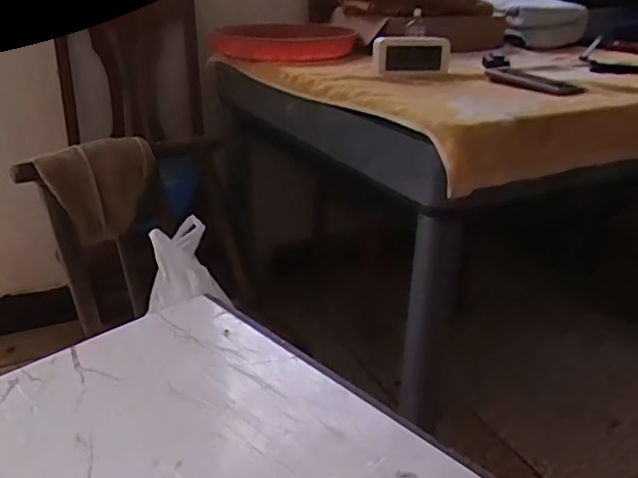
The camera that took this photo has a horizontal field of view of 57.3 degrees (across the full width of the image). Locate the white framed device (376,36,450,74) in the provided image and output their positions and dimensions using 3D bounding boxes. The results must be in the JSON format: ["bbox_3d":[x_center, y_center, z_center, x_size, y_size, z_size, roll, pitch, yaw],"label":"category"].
[{"bbox_3d":[0.176,-0.348,1.103,0.139,0.067,0.030,3,15,7],"label":"white framed device"}]

